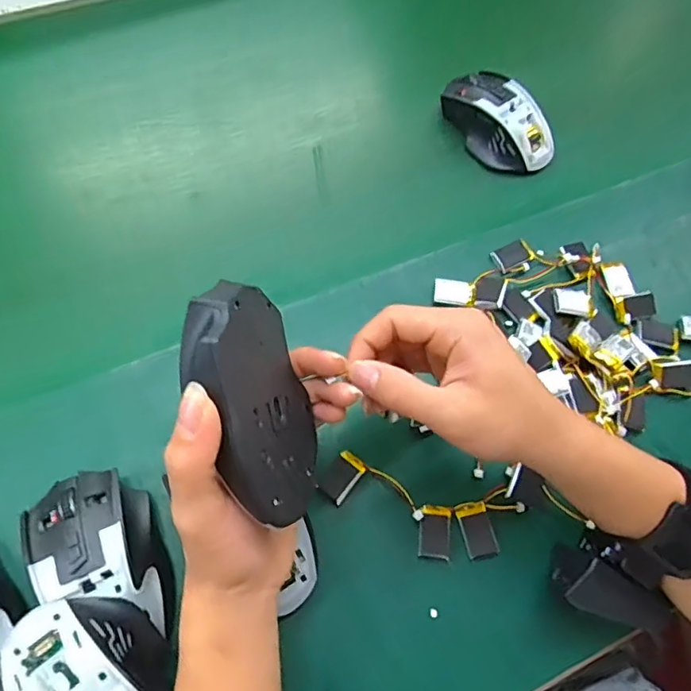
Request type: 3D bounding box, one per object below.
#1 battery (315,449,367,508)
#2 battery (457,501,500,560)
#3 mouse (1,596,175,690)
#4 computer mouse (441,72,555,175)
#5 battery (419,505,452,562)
[{"bbox_3d":[-0.002,0.089,0.367,0.020,0.006,0.032,38,69,13],"label":"battery"},{"bbox_3d":[0.087,0.123,0.360,0.020,0.004,0.033,-12,67,-9],"label":"battery"},{"bbox_3d":[-0.127,0.182,0.285,0.068,0.040,0.105,-35,72,-17],"label":"mouse"},{"bbox_3d":[0.136,-0.203,0.499,0.058,0.052,0.112,-29,71,-15],"label":"computer mouse"},{"bbox_3d":[0.059,0.123,0.359,0.020,0.004,0.033,7,66,0],"label":"battery"}]

